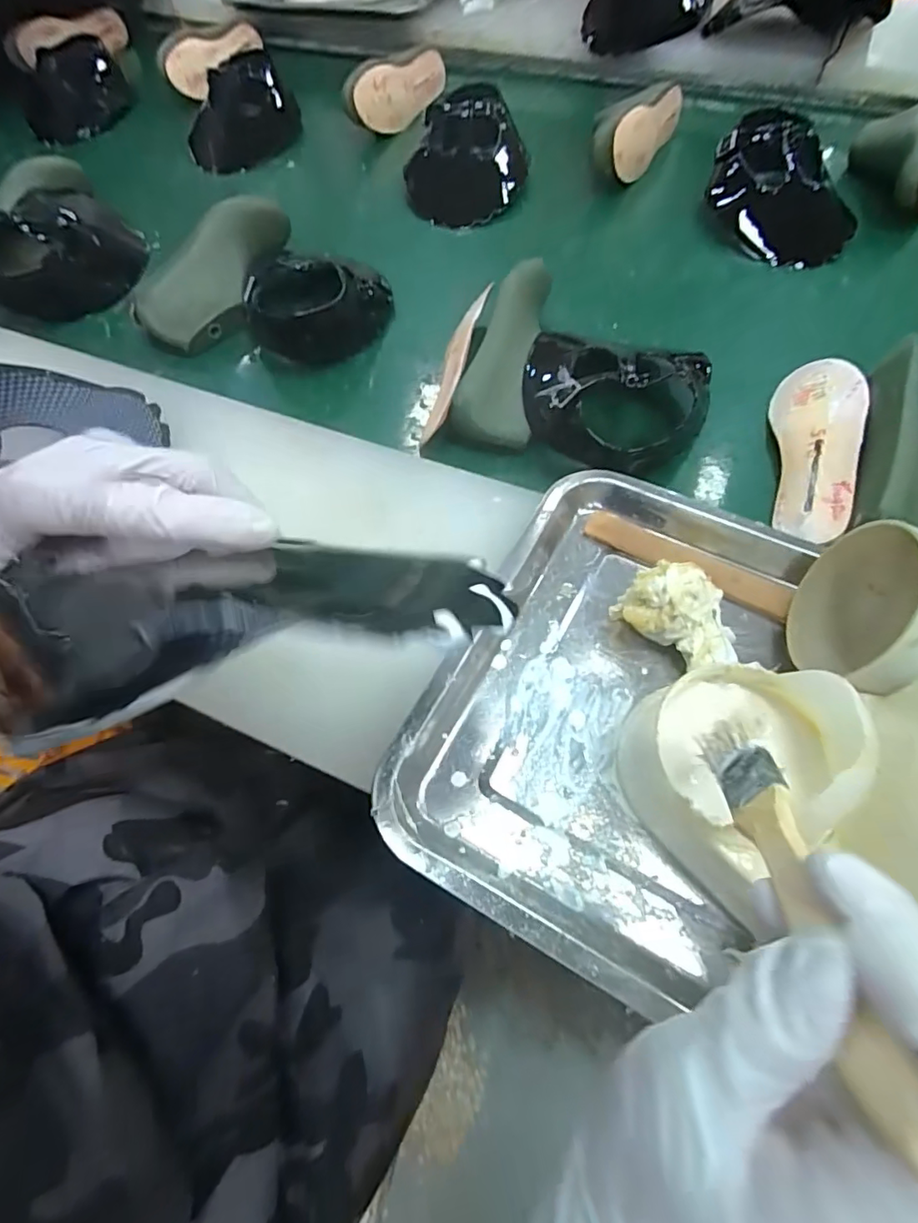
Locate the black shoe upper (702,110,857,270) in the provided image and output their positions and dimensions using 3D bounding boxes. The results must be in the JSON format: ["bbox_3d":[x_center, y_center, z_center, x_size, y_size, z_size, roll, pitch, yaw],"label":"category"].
[{"bbox_3d":[0.352,-0.461,0.592,0.090,0.080,0.175,-25,65,-12],"label":"black shoe upper"}]

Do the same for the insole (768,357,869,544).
[{"bbox_3d":[0.294,-0.138,0.445,0.066,0.010,0.186,-2,63,38],"label":"insole"}]

